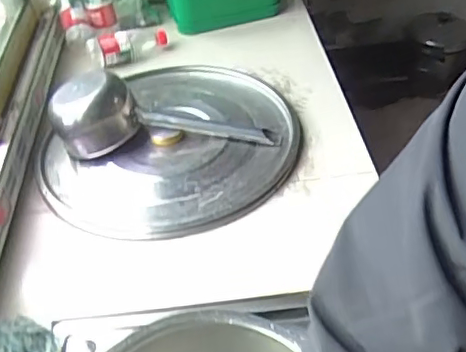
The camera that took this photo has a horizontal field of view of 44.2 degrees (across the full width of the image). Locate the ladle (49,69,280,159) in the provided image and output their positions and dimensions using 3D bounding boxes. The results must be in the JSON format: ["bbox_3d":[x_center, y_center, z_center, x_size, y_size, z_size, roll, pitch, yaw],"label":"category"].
[{"bbox_3d":[-0.120,-0.108,0.997,0.388,0.100,0.126,-3,42,2],"label":"ladle"}]

